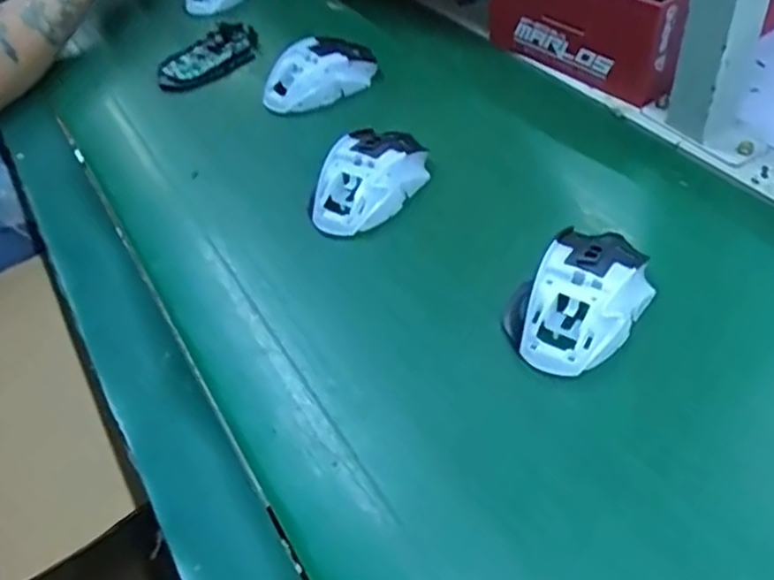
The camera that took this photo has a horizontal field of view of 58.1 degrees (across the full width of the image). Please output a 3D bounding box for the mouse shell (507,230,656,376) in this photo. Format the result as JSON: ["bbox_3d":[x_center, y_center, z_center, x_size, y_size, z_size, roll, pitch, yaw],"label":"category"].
[{"bbox_3d":[0.117,0.002,0.422,0.067,0.034,0.101,32,58,32],"label":"mouse shell"}]

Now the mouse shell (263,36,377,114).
[{"bbox_3d":[-0.062,-0.200,0.633,0.114,0.039,0.063,-28,49,-18],"label":"mouse shell"}]

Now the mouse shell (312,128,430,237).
[{"bbox_3d":[-0.011,-0.087,0.522,0.061,0.038,0.114,20,52,24],"label":"mouse shell"}]

